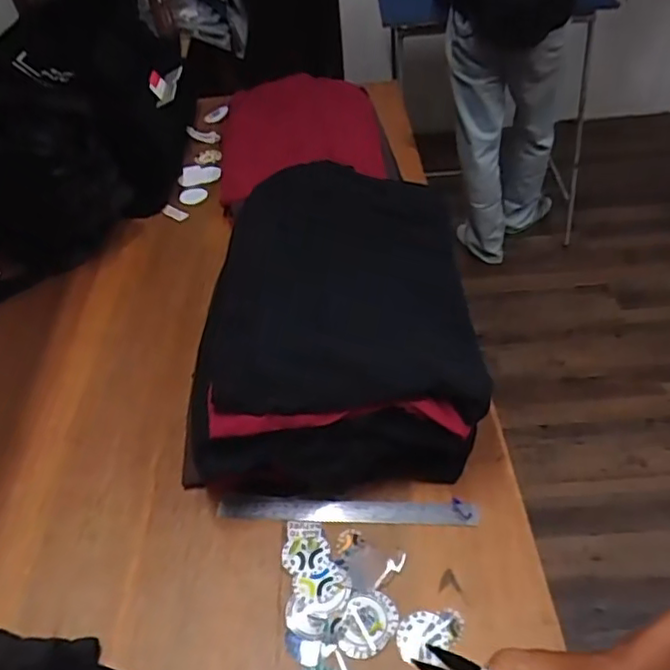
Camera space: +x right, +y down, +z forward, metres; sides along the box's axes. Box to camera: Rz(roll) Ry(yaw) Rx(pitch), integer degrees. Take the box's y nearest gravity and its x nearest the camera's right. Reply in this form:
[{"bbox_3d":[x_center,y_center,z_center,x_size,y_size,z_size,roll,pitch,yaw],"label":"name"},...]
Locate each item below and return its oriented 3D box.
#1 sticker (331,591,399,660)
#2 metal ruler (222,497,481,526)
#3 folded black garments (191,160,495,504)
[{"bbox_3d":[0.035,0.316,0.686,0.059,0.005,0.074,25,52,26],"label":"sticker"},{"bbox_3d":[0.015,0.219,0.779,0.318,0.008,0.030,0,53,4],"label":"metal ruler"},{"bbox_3d":[0.003,-0.037,0.914,0.358,0.172,0.529,-2,45,2],"label":"folded black garments"}]

